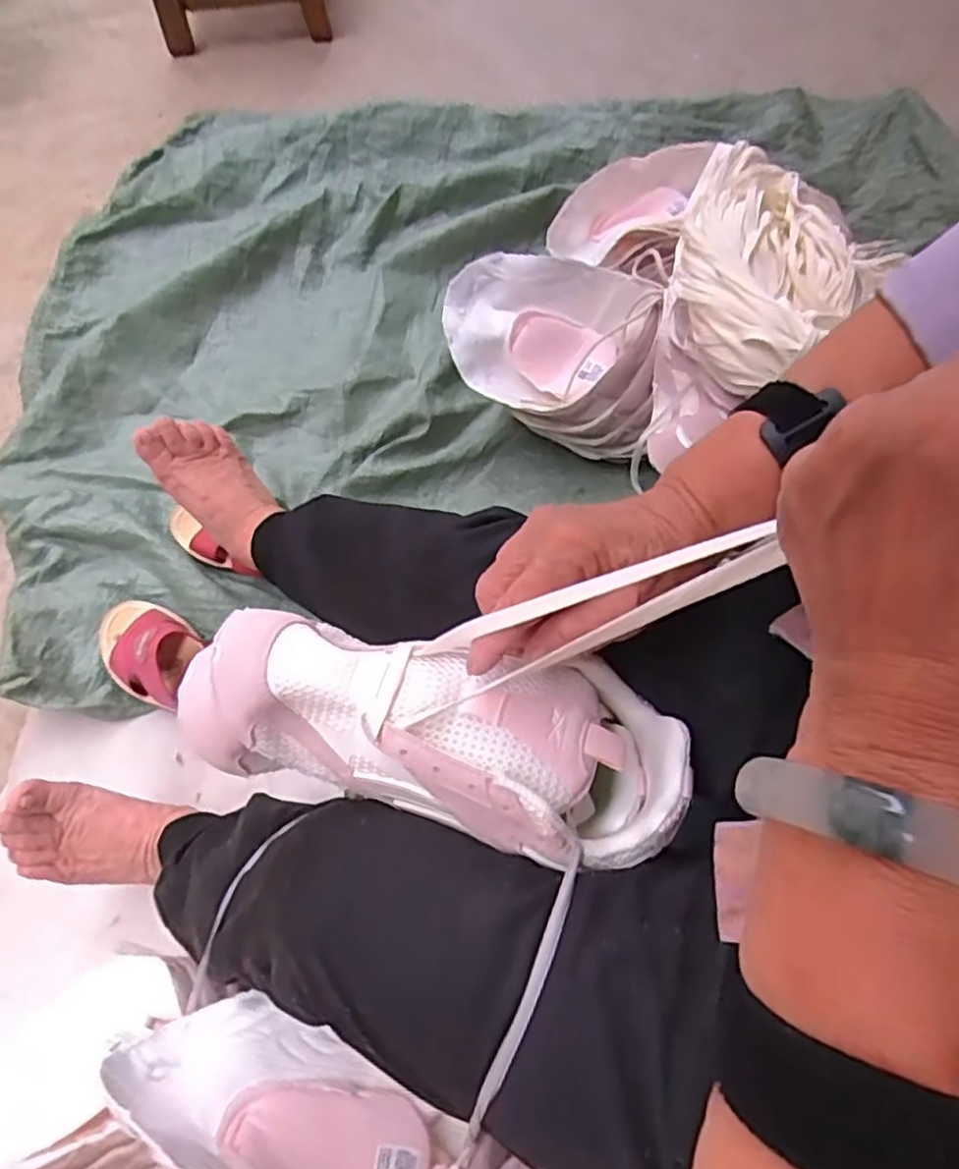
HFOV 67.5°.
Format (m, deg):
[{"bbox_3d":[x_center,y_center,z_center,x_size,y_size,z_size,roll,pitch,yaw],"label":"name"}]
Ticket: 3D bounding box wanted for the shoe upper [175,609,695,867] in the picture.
[{"bbox_3d":[-0.023,0.069,0.361,0.253,0.068,0.094,12,66,1],"label":"shoe upper"}]

